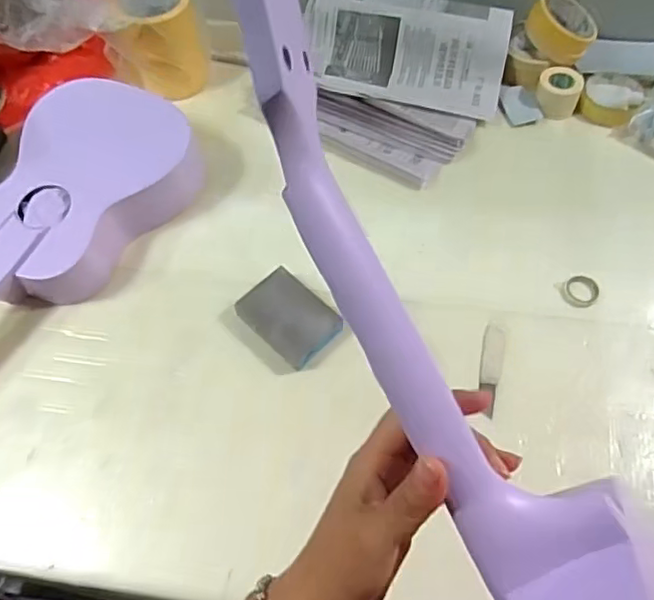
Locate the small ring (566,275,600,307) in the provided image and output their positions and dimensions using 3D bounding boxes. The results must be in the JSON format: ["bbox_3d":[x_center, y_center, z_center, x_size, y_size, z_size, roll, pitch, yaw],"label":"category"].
[{"bbox_3d":[0.281,-0.010,0.671,0.035,0.007,0.035,0,63,1],"label":"small ring"}]

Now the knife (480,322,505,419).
[{"bbox_3d":[0.171,0.069,0.634,0.021,0.005,0.105,12,64,7],"label":"knife"}]

